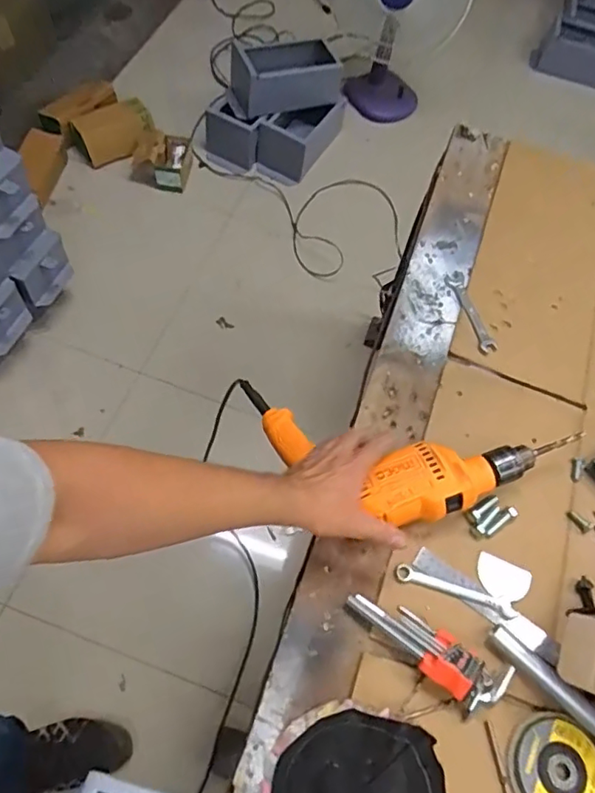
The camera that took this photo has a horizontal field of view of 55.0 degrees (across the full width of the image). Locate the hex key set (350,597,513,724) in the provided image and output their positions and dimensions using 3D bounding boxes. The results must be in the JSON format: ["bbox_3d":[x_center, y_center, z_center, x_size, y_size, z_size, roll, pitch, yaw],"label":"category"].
[{"bbox_3d":[0.128,0.254,0.578,0.170,0.034,0.058,32,63,10],"label":"hex key set"}]

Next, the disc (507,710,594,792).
[{"bbox_3d":[0.249,0.360,0.554,0.089,0.011,0.089,3,62,-5],"label":"disc"}]

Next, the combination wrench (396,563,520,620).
[{"bbox_3d":[0.175,0.213,0.627,0.136,0.008,0.019,19,62,3],"label":"combination wrench"}]

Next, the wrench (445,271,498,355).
[{"bbox_3d":[0.245,-0.120,0.810,0.028,0.004,0.136,-11,64,-13],"label":"wrench"}]

